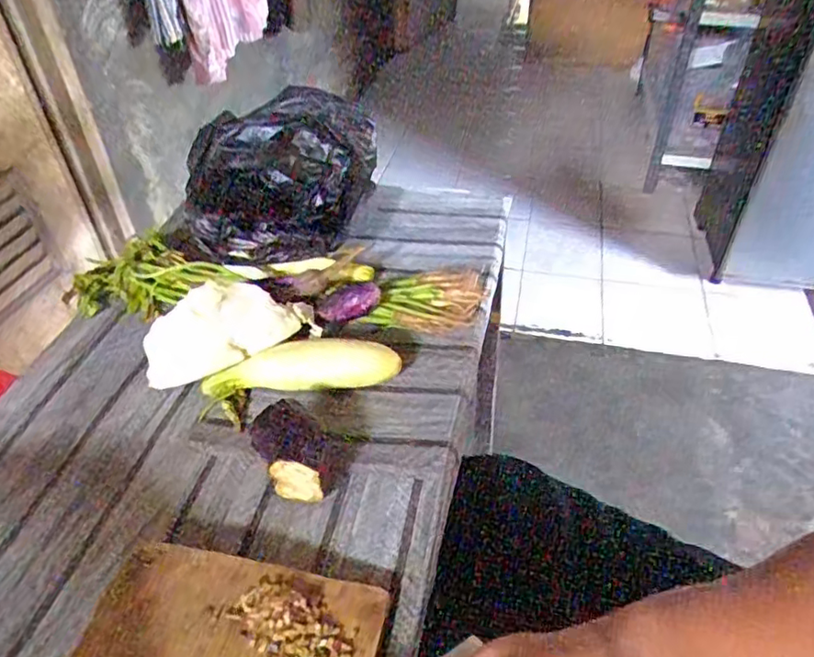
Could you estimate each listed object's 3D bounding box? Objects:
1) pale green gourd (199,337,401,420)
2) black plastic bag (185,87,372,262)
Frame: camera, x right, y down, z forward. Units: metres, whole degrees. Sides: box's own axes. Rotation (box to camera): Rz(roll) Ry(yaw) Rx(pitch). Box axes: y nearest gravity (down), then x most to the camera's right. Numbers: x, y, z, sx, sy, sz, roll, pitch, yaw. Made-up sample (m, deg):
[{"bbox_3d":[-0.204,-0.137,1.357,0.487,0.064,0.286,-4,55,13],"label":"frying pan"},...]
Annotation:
[{"bbox_3d":[-0.092,0.035,0.529,0.167,0.036,0.039,-7,42,-1],"label":"pale green gourd"},{"bbox_3d":[-0.141,-0.156,0.678,0.149,0.124,0.255,15,44,15],"label":"black plastic bag"}]

